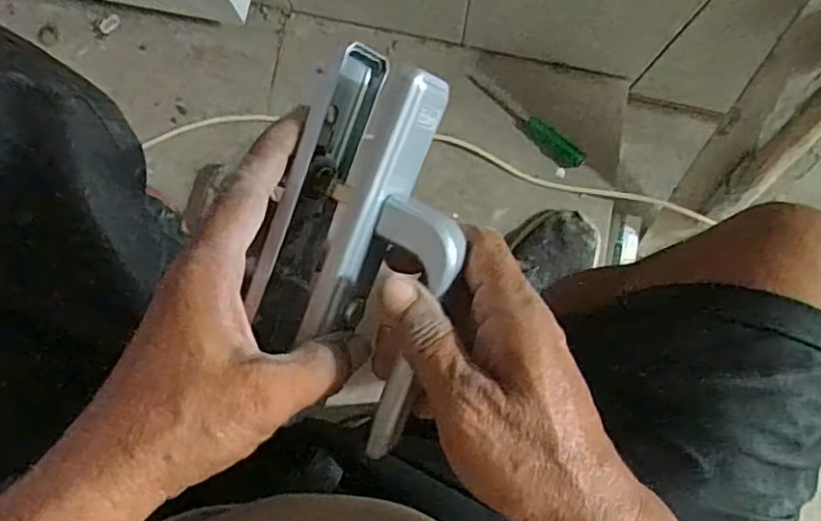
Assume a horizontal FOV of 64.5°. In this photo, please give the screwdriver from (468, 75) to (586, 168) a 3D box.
[{"bbox_3d":[0.159,-0.191,0.896,0.185,0.026,0.033,41,88,4],"label":"screwdriver"}]

